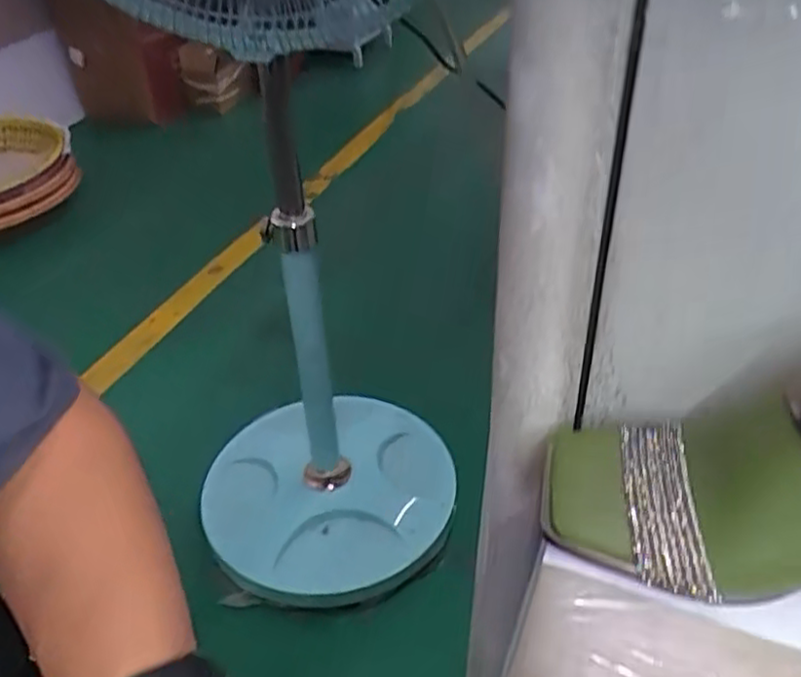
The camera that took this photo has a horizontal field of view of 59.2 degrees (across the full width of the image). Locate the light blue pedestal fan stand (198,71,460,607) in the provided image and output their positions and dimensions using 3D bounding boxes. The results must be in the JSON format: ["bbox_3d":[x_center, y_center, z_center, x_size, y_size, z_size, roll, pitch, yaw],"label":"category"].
[{"bbox_3d":[-0.117,0.055,1.106,0.421,0.735,0.388,-18,39,-19],"label":"light blue pedestal fan stand"}]

